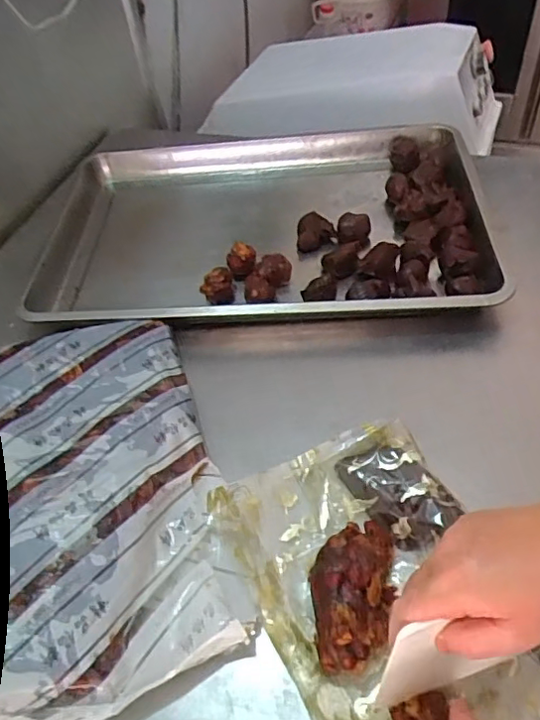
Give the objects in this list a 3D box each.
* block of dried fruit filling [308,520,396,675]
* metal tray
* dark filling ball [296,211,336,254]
[{"bbox_3d":[0.067,0.187,0.459,0.068,0.046,0.123,2,50,8],"label":"block of dried fruit filling"},{"bbox_3d":[-0.009,-0.193,0.791,0.586,0.052,0.394,-2,49,6],"label":"metal tray"},{"bbox_3d":[0.063,-0.174,0.781,0.053,0.038,0.042,-4,49,4],"label":"dark filling ball"}]

